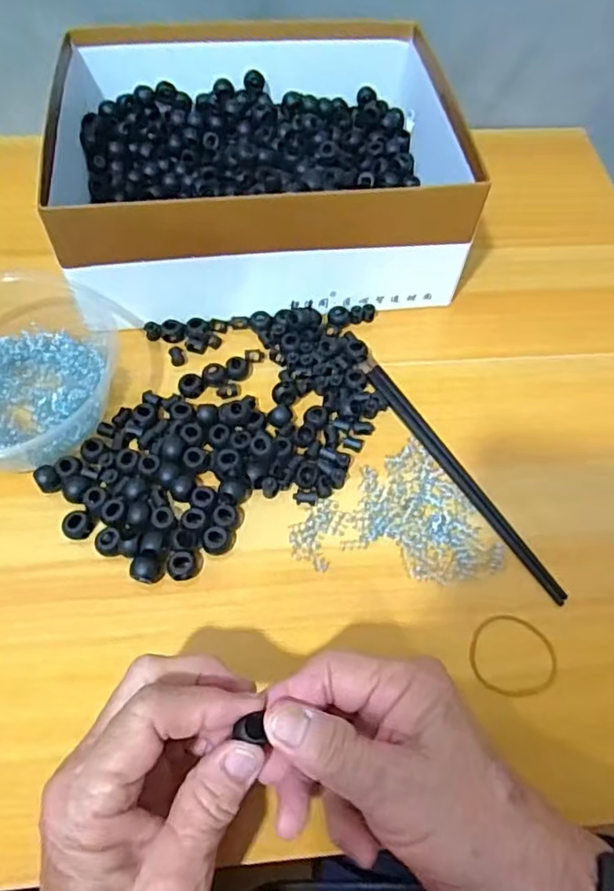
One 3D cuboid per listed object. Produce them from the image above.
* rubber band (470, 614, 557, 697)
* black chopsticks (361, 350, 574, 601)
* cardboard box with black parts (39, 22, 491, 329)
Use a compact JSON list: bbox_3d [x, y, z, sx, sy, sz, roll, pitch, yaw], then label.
[{"bbox_3d":[0.119,0.120,0.339,0.049,0.004,0.045,10,60,4],"label":"rubber band"},{"bbox_3d":[0.099,0.015,0.394,0.012,0.005,0.204,-28,64,-17],"label":"black chopsticks"},{"bbox_3d":[-0.037,-0.220,0.466,0.305,0.096,0.232,-7,60,-7],"label":"cardboard box with black parts"}]

